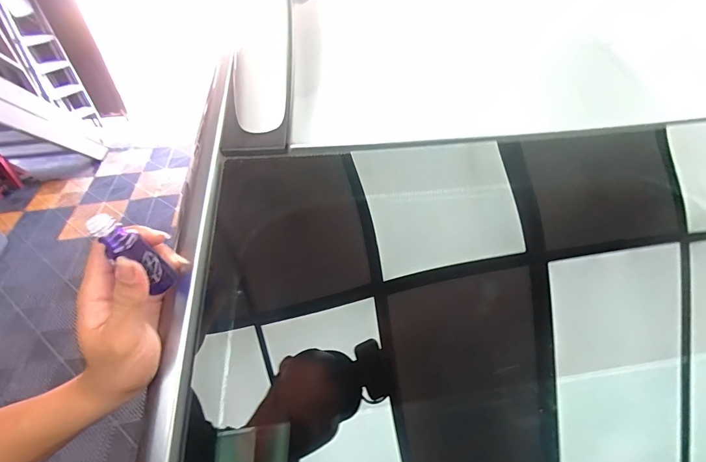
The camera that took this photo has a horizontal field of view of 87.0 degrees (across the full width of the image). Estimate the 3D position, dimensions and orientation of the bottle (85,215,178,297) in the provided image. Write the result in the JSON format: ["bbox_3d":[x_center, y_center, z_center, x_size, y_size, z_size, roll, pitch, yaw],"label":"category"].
[{"bbox_3d":[-0.167,0.018,0.286,0.018,0.077,0.018,-12,39,26],"label":"bottle"}]

